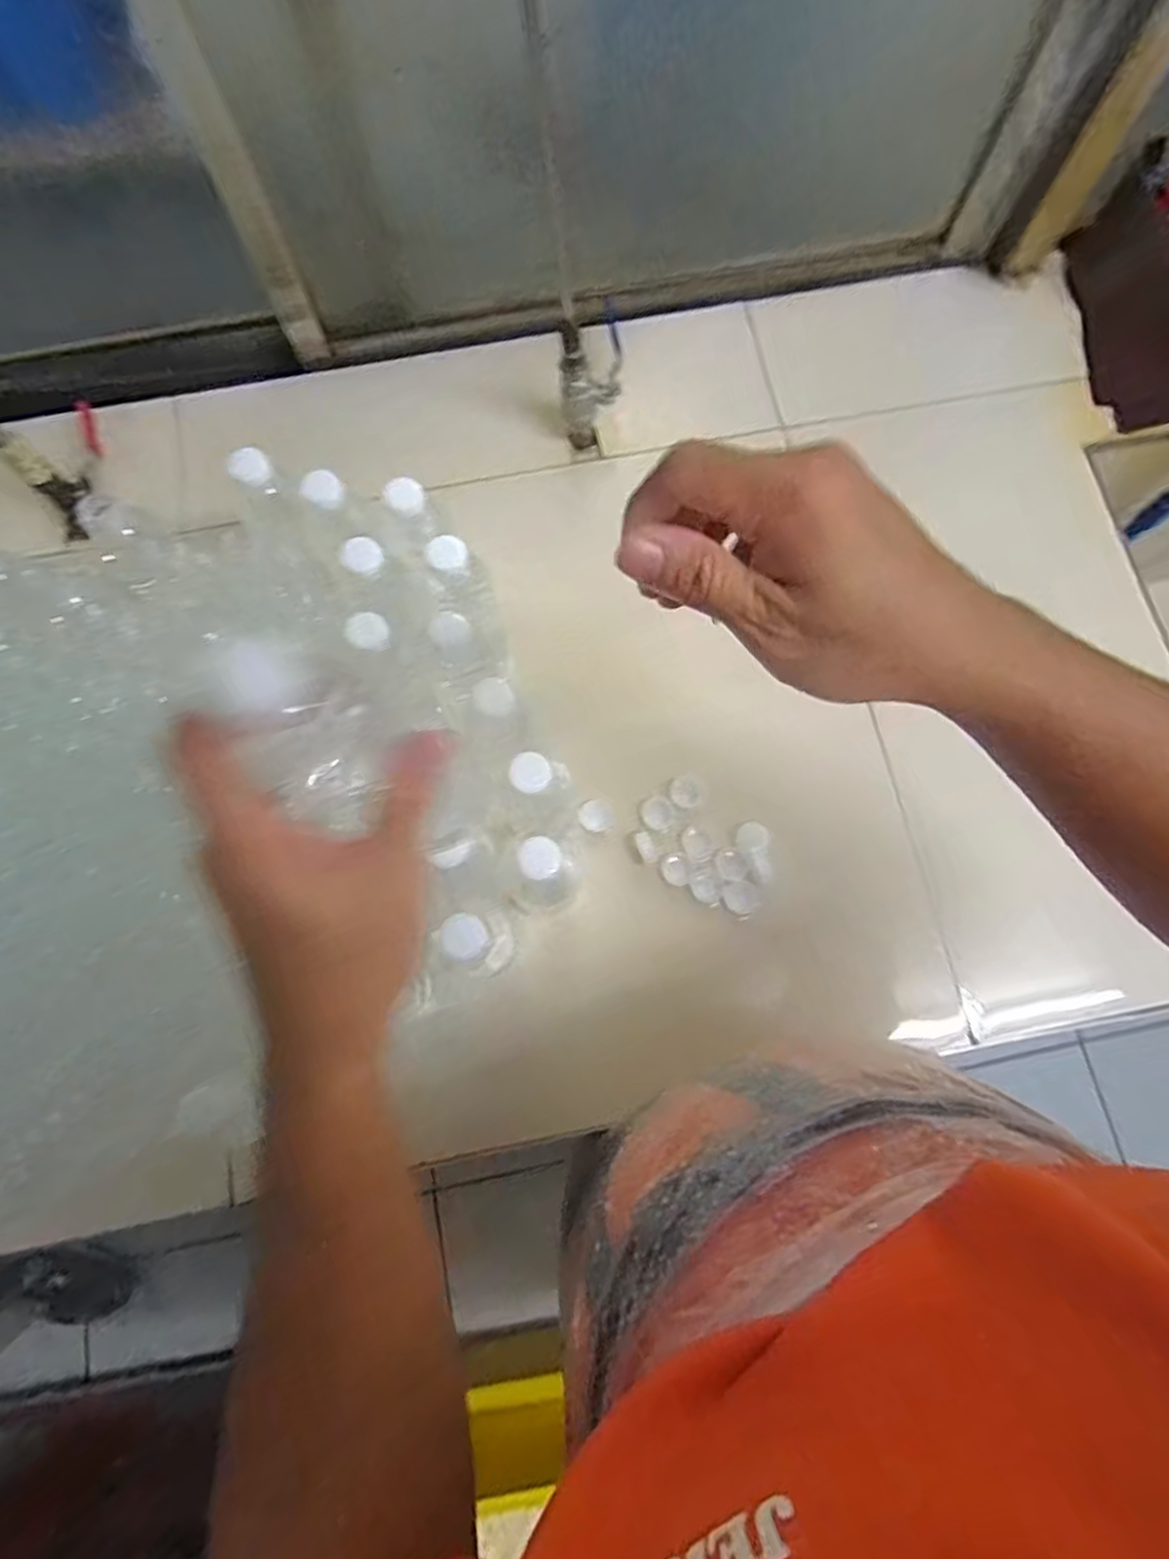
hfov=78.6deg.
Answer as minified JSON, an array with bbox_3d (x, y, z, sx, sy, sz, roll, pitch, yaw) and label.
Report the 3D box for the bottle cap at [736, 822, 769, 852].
[{"bbox_3d":[0.143,0.049,0.610,0.025,0.012,0.025,0,75,0],"label":"bottle cap"}]

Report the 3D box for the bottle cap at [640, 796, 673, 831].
[{"bbox_3d":[0.063,0.030,0.627,0.028,0.016,0.027,0,75,0],"label":"bottle cap"}]

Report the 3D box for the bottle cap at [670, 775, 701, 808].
[{"bbox_3d":[0.089,0.011,0.635,0.027,0.008,0.030,16,76,4],"label":"bottle cap"}]

